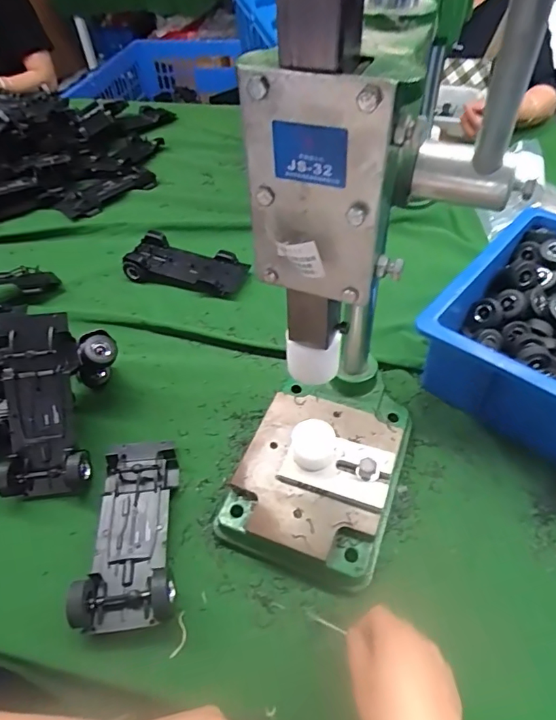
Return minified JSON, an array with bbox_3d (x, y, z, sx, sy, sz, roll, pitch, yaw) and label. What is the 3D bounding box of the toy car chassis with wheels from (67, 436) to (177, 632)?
[{"bbox_3d":[-0.144,0.157,0.470,0.083,0.033,0.190,-7,48,-3],"label":"toy car chassis with wheels"}]

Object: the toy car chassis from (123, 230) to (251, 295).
[{"bbox_3d":[-0.142,-0.149,0.750,0.184,0.041,0.084,10,49,13],"label":"toy car chassis"}]

